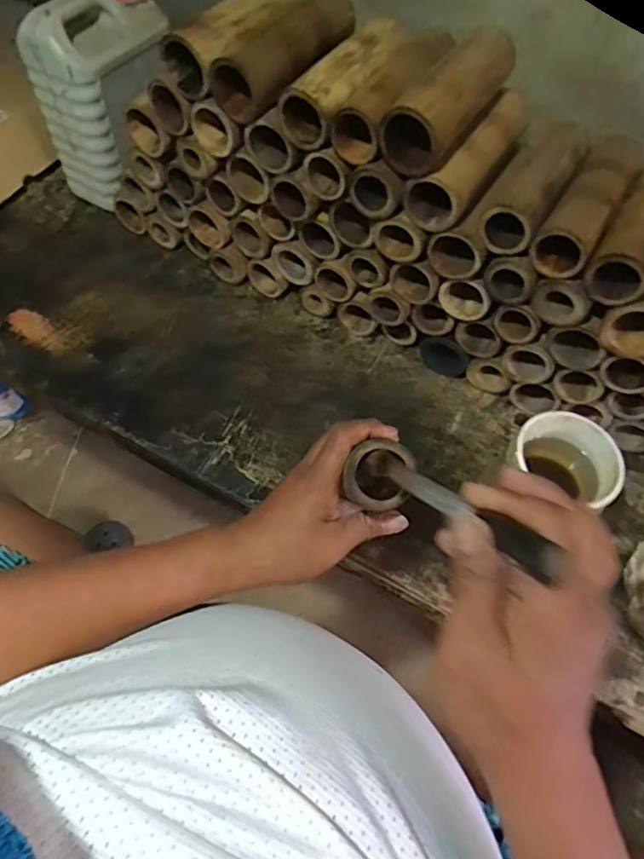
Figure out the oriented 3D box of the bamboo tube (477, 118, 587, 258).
[{"bbox_3d":[0.209,-0.237,0.546,0.051,0.048,0.172,30,61,15],"label":"bamboo tube"}]

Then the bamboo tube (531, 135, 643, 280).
[{"bbox_3d":[0.258,-0.219,0.536,0.051,0.050,0.187,29,61,14],"label":"bamboo tube"}]

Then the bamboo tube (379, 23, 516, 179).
[{"bbox_3d":[0.114,-0.294,0.507,0.055,0.063,0.155,31,61,15],"label":"bamboo tube"}]

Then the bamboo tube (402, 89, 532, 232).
[{"bbox_3d":[0.147,-0.264,0.551,0.056,0.057,0.173,32,61,16],"label":"bamboo tube"}]

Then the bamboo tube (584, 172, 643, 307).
[{"bbox_3d":[0.297,-0.185,0.521,0.055,0.048,0.179,30,61,15],"label":"bamboo tube"}]

